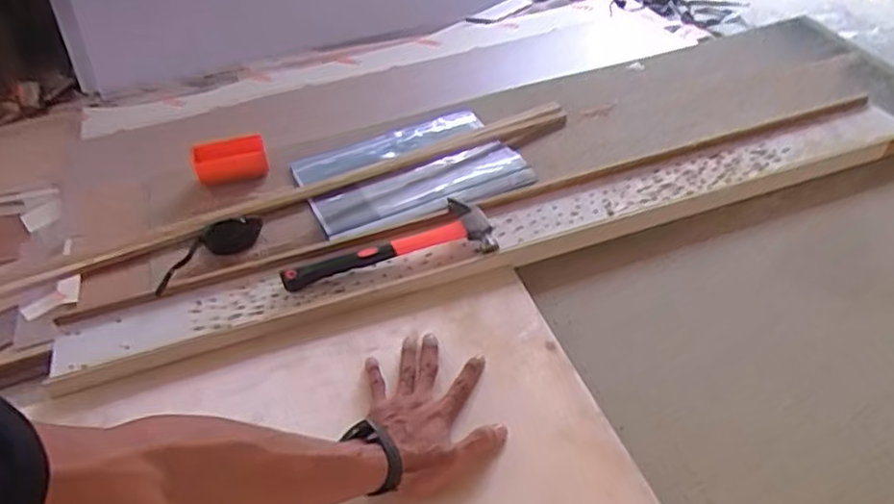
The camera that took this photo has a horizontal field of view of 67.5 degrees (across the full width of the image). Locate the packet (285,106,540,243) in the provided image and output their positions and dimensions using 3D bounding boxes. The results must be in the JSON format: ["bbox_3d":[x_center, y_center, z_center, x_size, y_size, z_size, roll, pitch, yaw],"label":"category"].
[{"bbox_3d":[-0.056,-0.121,1.023,0.326,0.029,0.250,-18,38,-16],"label":"packet"}]

